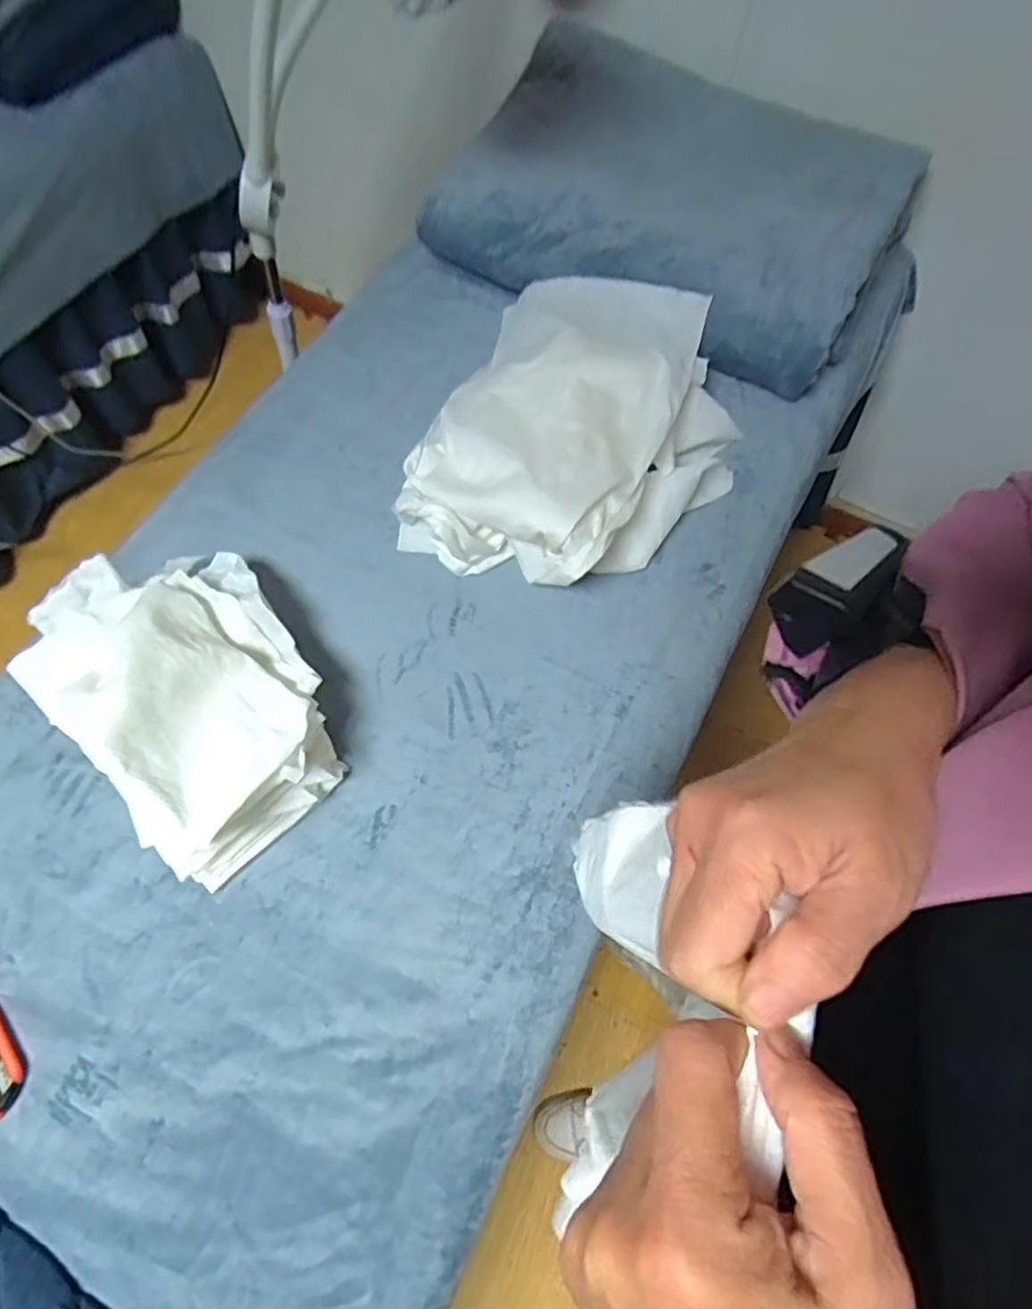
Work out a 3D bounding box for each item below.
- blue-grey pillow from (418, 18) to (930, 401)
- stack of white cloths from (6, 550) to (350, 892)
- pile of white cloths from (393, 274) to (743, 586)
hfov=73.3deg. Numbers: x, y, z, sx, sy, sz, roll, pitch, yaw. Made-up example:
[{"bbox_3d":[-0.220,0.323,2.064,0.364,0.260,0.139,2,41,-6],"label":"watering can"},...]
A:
[{"bbox_3d":[0.236,-0.653,0.971,0.592,0.223,0.421,27,66,10],"label":"blue-grey pillow"},{"bbox_3d":[-0.319,0.035,0.681,0.214,0.172,0.306,-36,71,-18],"label":"stack of white cloths"},{"bbox_3d":[0.082,-0.272,0.866,0.355,0.140,0.438,24,65,9],"label":"pile of white cloths"}]

